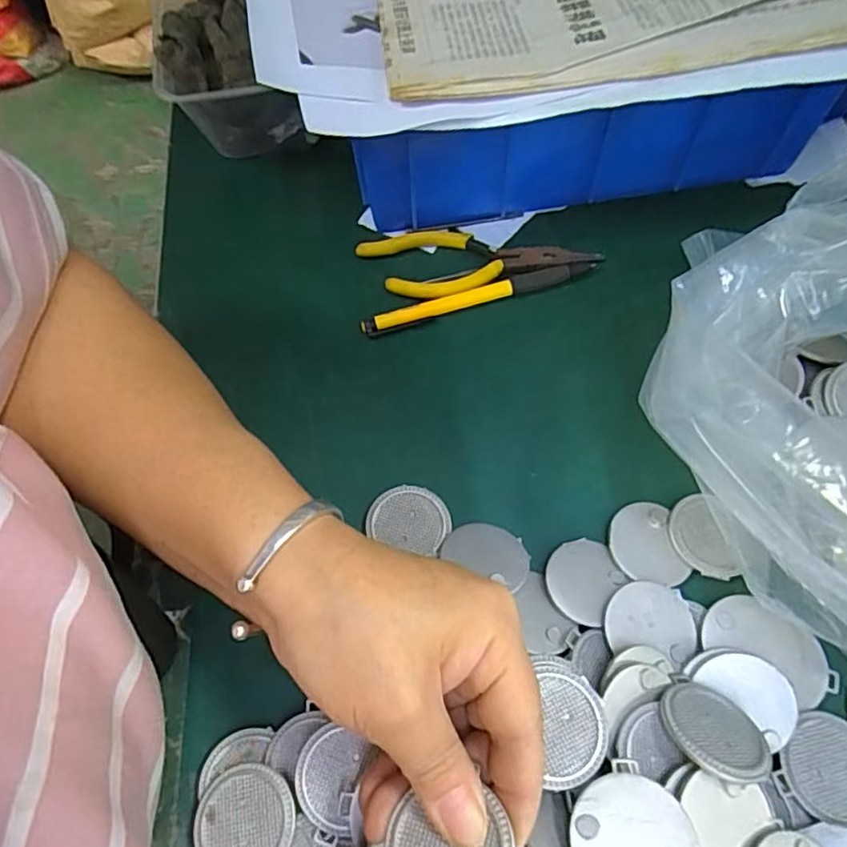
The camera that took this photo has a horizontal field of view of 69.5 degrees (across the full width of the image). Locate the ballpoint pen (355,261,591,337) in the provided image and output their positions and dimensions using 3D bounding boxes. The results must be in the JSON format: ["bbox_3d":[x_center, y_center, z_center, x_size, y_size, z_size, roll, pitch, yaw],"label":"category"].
[{"bbox_3d":[0.032,-0.073,0.354,0.139,0.007,0.010,-17,65,-6],"label":"ballpoint pen"}]

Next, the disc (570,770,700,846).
[{"bbox_3d":[0.071,0.141,0.206,0.040,0.004,0.039,-5,55,6],"label":"disc"}]

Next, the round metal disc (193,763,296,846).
[{"bbox_3d":[-0.070,0.156,0.238,0.039,0.004,0.039,-4,63,8],"label":"round metal disc"}]

